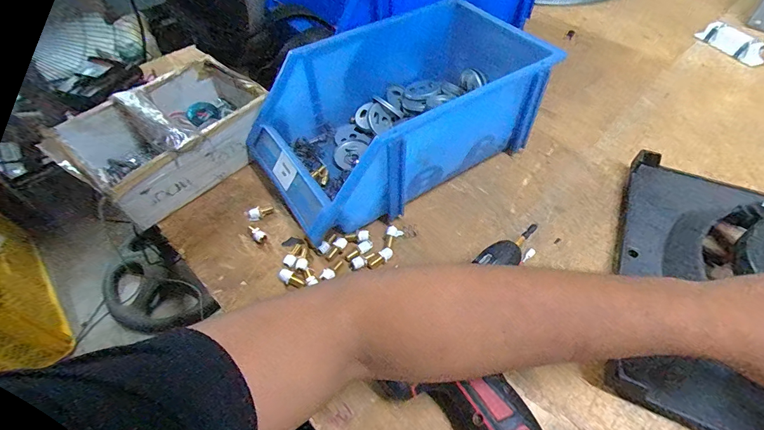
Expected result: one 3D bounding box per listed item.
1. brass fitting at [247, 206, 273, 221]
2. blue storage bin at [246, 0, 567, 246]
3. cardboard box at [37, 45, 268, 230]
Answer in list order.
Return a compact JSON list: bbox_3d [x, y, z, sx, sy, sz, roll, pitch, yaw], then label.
[{"bbox_3d":[-0.143,-0.002,0.438,0.030,0.012,0.012,-21,55,-14],"label":"brass fitting"},{"bbox_3d":[0.021,-0.124,0.455,0.335,0.128,0.192,-28,57,-19],"label":"blue storage bin"},{"bbox_3d":[-0.259,-0.105,0.478,0.156,0.091,0.227,33,60,24],"label":"cardboard box"}]

